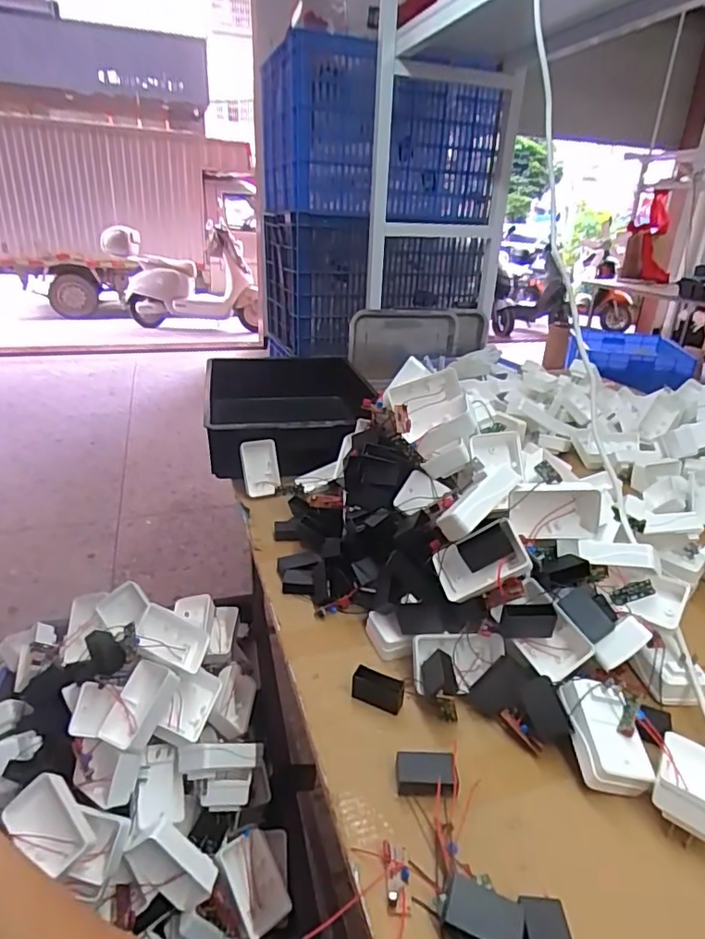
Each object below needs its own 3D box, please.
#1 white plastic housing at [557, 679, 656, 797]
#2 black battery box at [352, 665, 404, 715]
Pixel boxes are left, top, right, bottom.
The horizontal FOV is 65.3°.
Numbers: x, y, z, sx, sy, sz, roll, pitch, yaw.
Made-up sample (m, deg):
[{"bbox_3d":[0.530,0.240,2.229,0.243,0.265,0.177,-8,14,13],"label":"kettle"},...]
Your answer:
[{"bbox_3d":[0.217,0.227,0.474,0.054,0.021,0.090,-6,51,2],"label":"white plastic housing"},{"bbox_3d":[0.024,0.213,0.530,0.049,0.031,0.017,12,26,20],"label":"black battery box"}]

